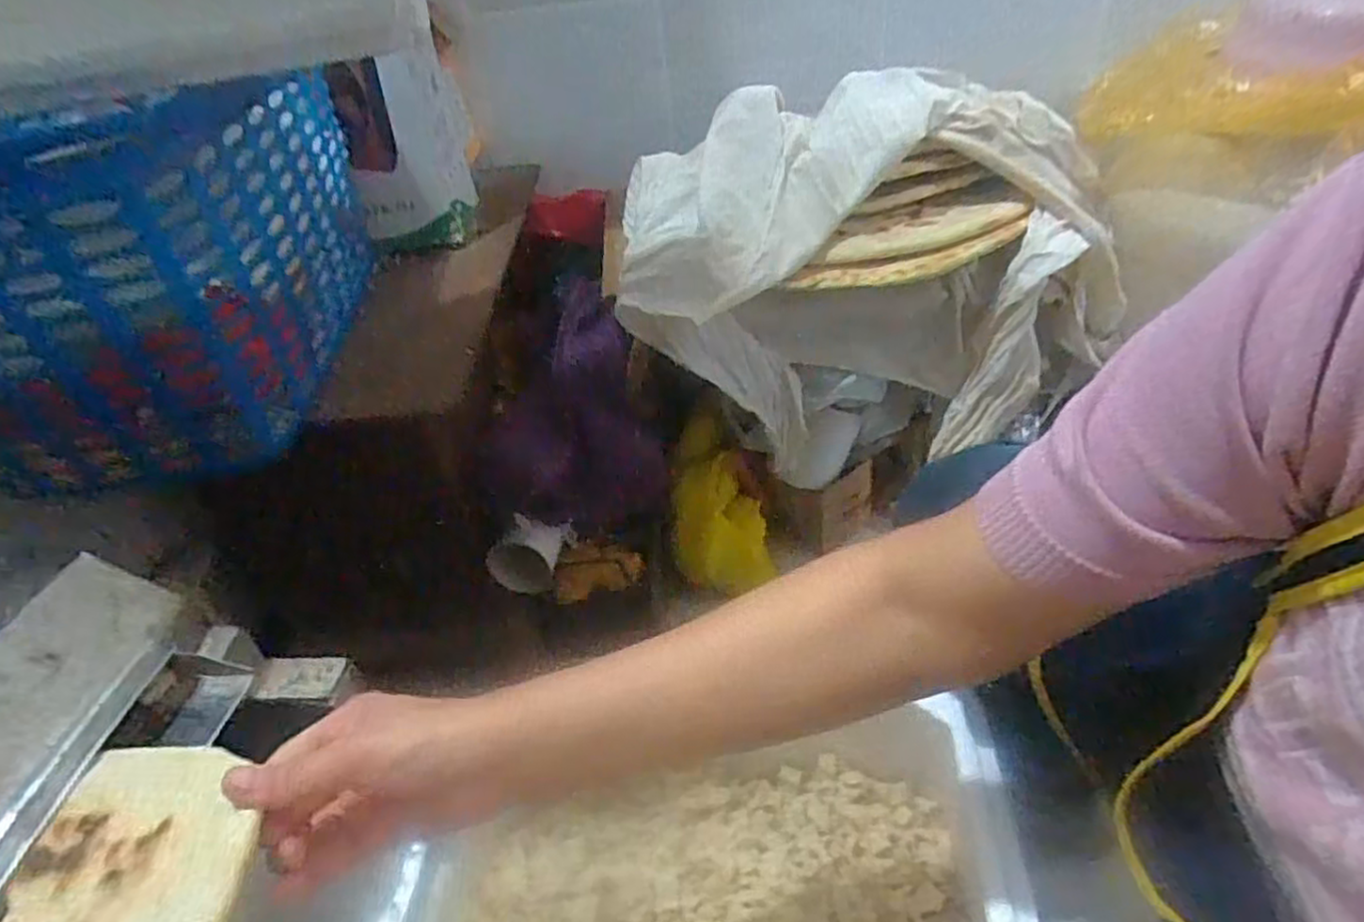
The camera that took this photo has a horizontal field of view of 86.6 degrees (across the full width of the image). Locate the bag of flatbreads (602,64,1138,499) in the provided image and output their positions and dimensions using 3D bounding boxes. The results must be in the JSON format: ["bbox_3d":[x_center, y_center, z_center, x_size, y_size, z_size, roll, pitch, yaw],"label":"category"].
[{"bbox_3d":[0.227,-0.204,0.854,0.575,0.389,0.244,-8,39,0],"label":"bag of flatbreads"}]

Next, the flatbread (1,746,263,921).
[{"bbox_3d":[-0.242,0.189,0.300,0.122,0.010,0.151,-9,40,13],"label":"flatbread"}]

